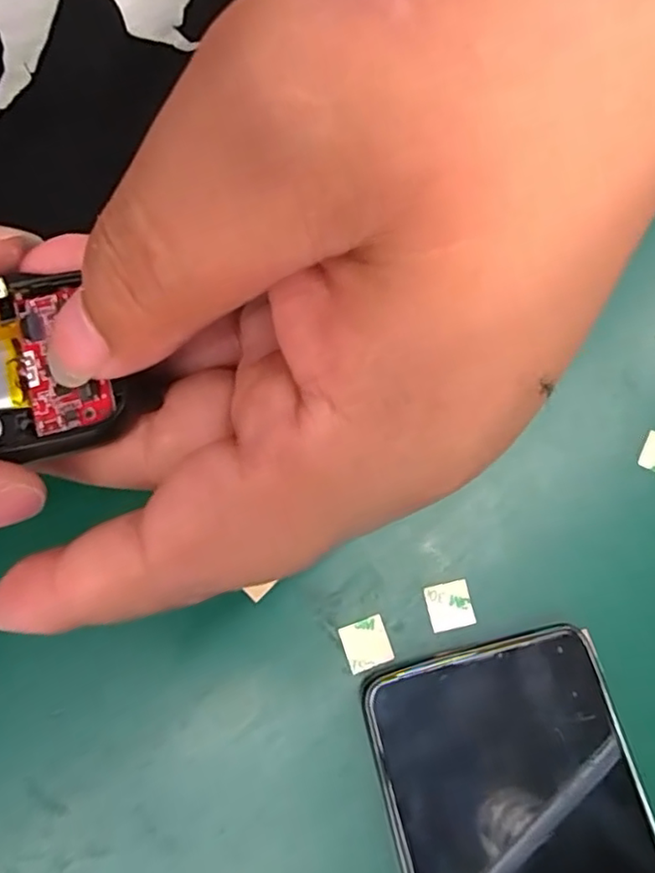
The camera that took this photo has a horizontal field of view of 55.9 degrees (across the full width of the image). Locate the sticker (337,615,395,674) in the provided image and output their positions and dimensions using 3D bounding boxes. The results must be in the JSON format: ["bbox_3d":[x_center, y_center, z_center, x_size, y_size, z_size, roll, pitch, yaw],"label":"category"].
[{"bbox_3d":[0.013,0.071,0.210,0.015,0.004,0.015,-18,73,-5],"label":"sticker"}]

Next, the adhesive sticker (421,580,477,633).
[{"bbox_3d":[0.042,0.059,0.215,0.015,0.004,0.015,-12,75,-3],"label":"adhesive sticker"}]

